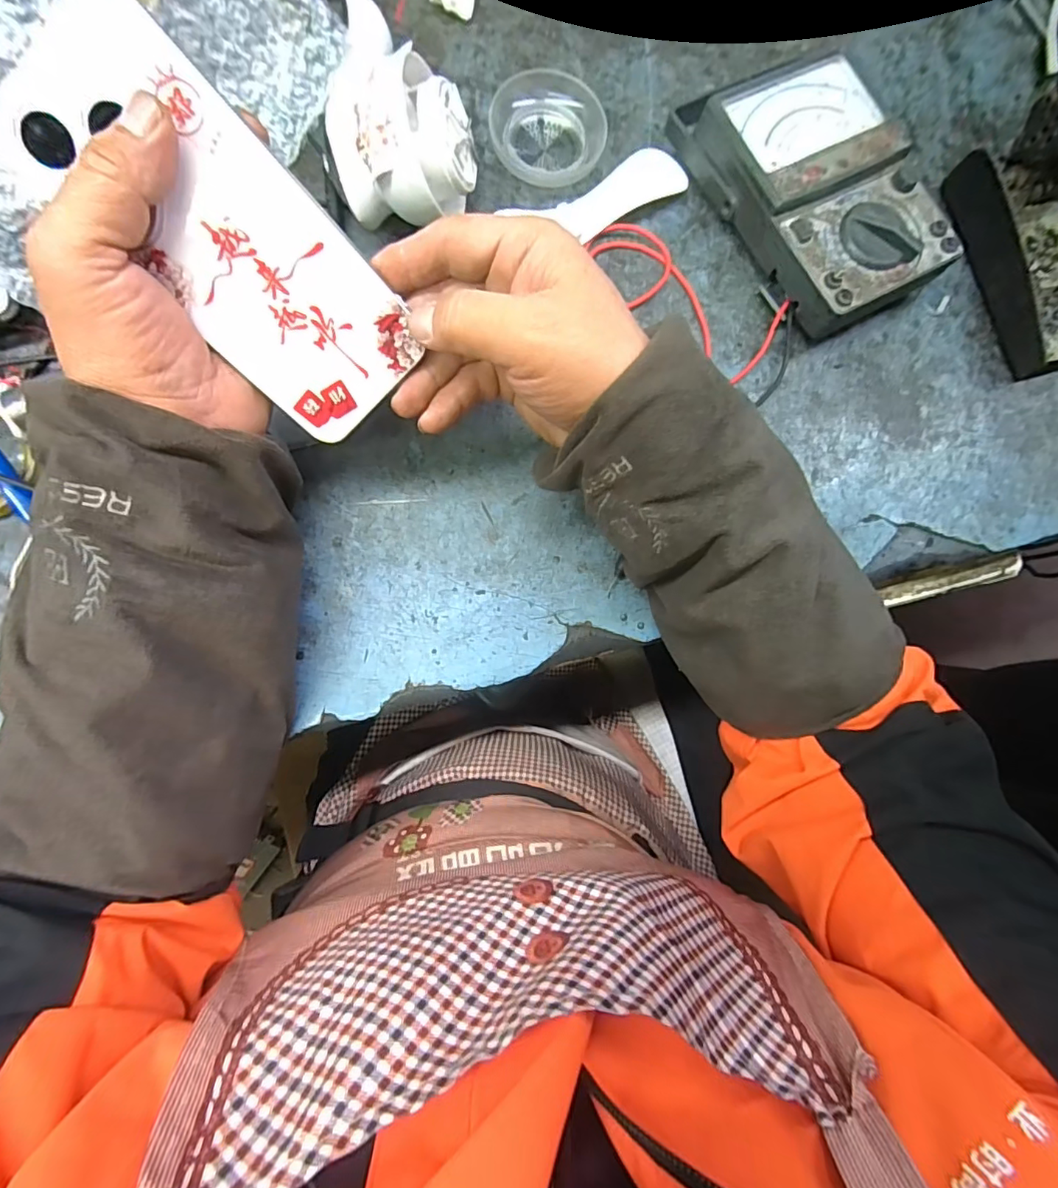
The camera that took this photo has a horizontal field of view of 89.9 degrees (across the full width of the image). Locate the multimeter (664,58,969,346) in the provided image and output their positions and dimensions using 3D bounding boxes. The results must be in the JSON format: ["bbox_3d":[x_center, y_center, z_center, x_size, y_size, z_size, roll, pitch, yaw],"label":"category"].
[{"bbox_3d":[0.194,-0.276,0.363,0.112,0.051,0.182,-28,87,-8],"label":"multimeter"}]

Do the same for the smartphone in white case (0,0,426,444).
[{"bbox_3d":[-0.122,-0.144,0.224,0.075,0.006,0.158,-39,120,12],"label":"smartphone in white case"}]

